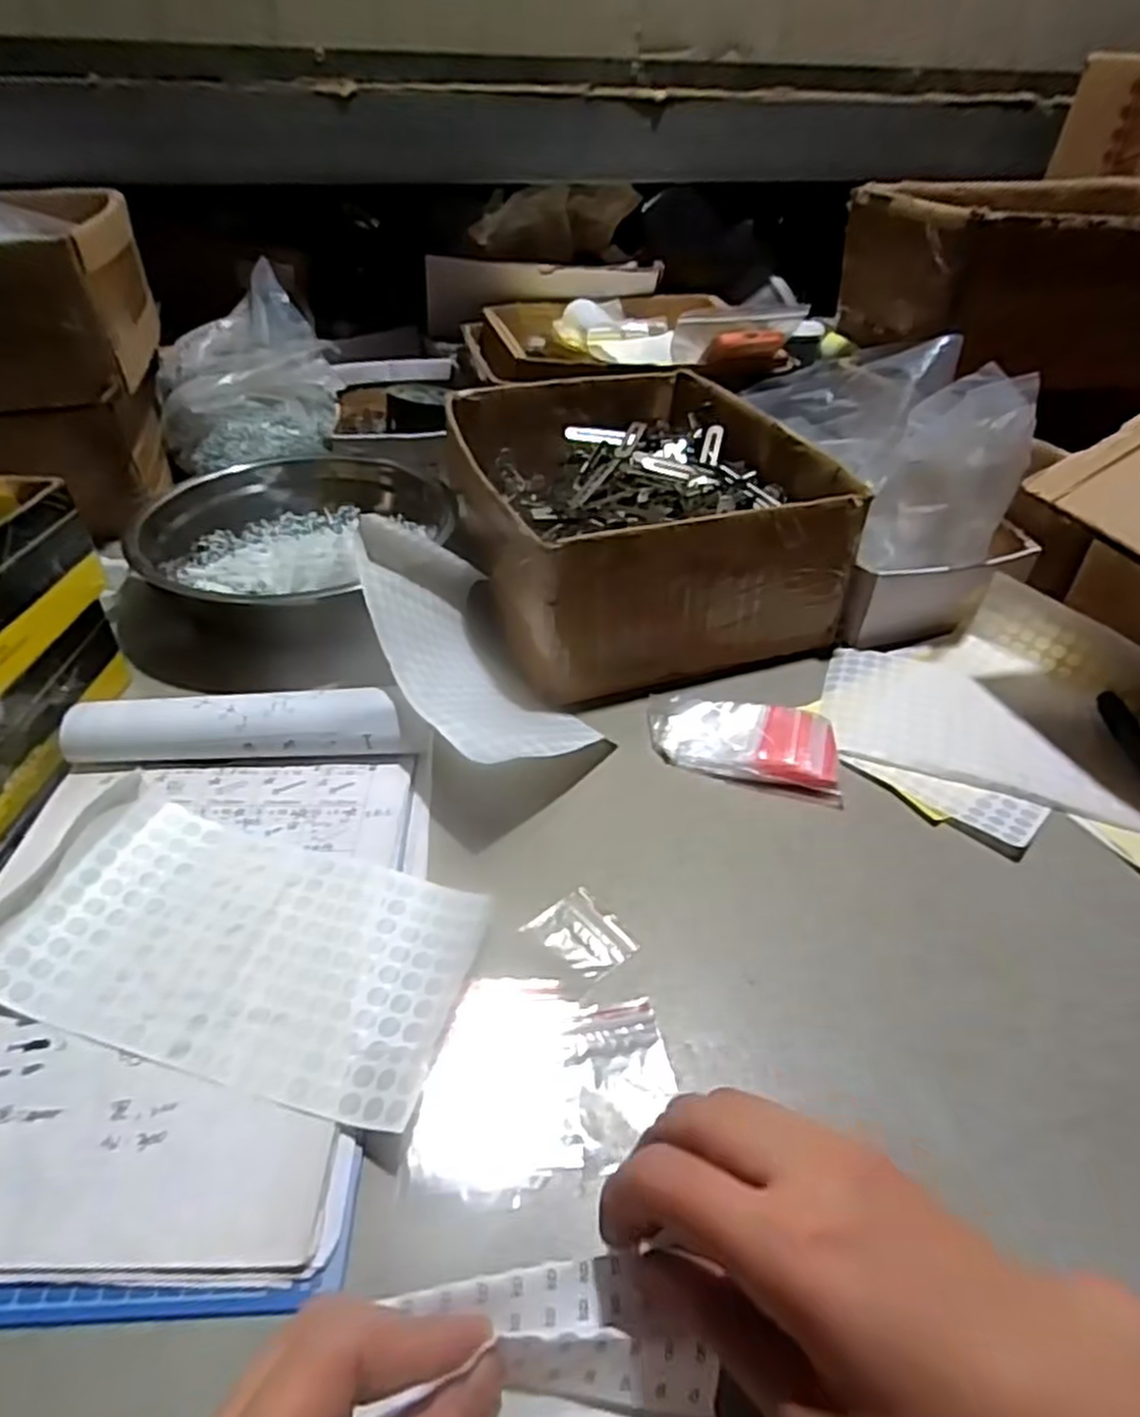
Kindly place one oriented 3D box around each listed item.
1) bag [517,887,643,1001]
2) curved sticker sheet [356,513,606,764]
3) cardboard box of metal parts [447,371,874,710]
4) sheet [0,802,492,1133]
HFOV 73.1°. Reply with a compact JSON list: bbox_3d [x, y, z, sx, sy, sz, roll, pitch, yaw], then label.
[{"bbox_3d":[0.006,0.120,0.403,0.043,0.004,0.049,-27,49,-30],"label":"bag"},{"bbox_3d":[-0.068,-0.046,0.510,0.111,0.083,0.200,-19,45,-23],"label":"curved sticker sheet"},{"bbox_3d":[0.052,-0.171,0.648,0.267,0.110,0.325,-9,42,-13],"label":"cardboard box of metal parts"},{"bbox_3d":[-0.155,0.118,0.384,0.208,0.012,0.122,12,42,10],"label":"sheet"}]

